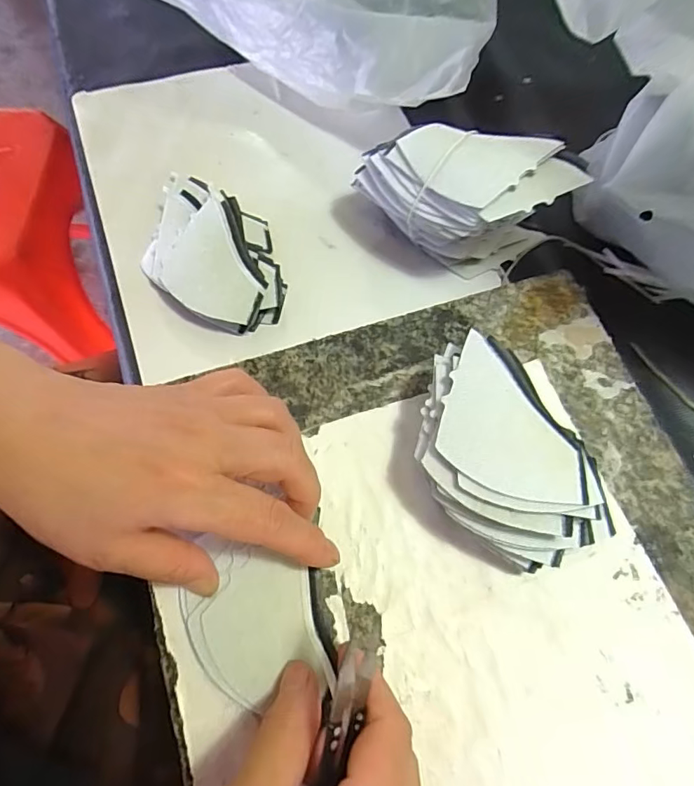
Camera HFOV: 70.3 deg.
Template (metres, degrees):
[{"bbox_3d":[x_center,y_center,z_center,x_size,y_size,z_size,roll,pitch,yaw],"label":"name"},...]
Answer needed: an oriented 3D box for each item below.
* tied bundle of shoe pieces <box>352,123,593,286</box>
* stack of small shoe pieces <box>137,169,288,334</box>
[{"bbox_3d":[0.071,-0.122,0.328,0.131,0.085,0.055,14,70,5],"label":"tied bundle of shoe pieces"},{"bbox_3d":[-0.094,-0.099,0.349,0.124,0.033,0.085,41,75,14],"label":"stack of small shoe pieces"}]

